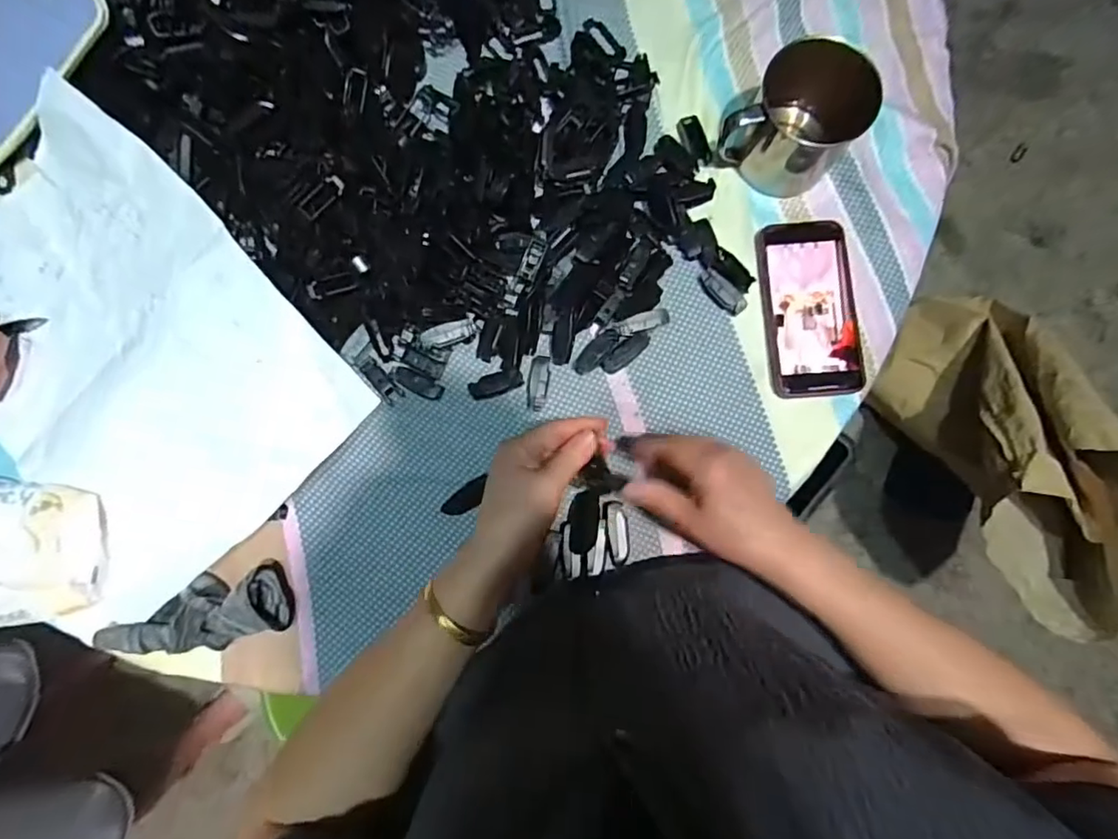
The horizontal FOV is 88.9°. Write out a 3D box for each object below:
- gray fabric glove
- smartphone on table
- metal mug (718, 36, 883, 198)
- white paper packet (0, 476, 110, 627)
[{"bbox_3d":[-0.306,0.162,0.473,0.154,0.044,0.060,-11,85,0],"label":"gray fabric glove"},{"bbox_3d":[0.223,-0.099,0.505,0.080,0.013,0.155,-2,85,1],"label":"smartphone on table"},{"bbox_3d":[0.204,-0.255,0.488,0.095,0.087,0.085,41,87,4],"label":"metal mug"},{"bbox_3d":[-0.460,0.112,0.478,0.137,0.031,0.119,-2,85,1],"label":"white paper packet"}]

